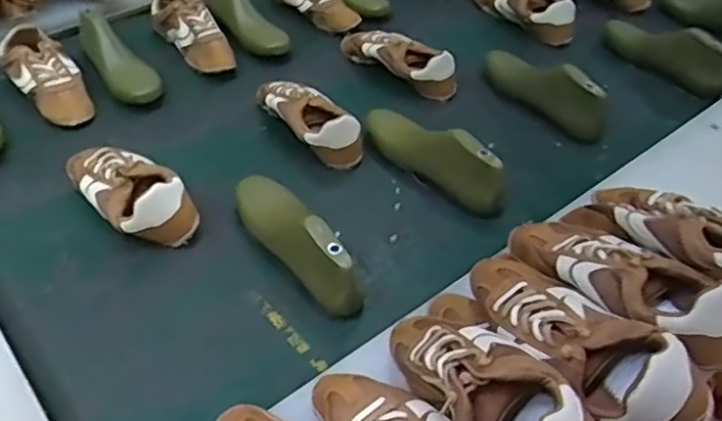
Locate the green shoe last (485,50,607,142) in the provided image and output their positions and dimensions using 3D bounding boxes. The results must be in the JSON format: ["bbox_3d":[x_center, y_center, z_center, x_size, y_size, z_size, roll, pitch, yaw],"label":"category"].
[{"bbox_3d":[0.288,-0.204,1.023,0.234,0.104,0.071,34,53,28],"label":"green shoe last"}]

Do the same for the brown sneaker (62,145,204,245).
[{"bbox_3d":[-0.300,-0.028,0.816,0.208,0.070,0.082,33,53,27],"label":"brown sneaker"}]

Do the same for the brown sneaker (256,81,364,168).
[{"bbox_3d":[-0.080,-0.138,0.949,0.076,0.069,0.213,-28,52,-26],"label":"brown sneaker"}]

